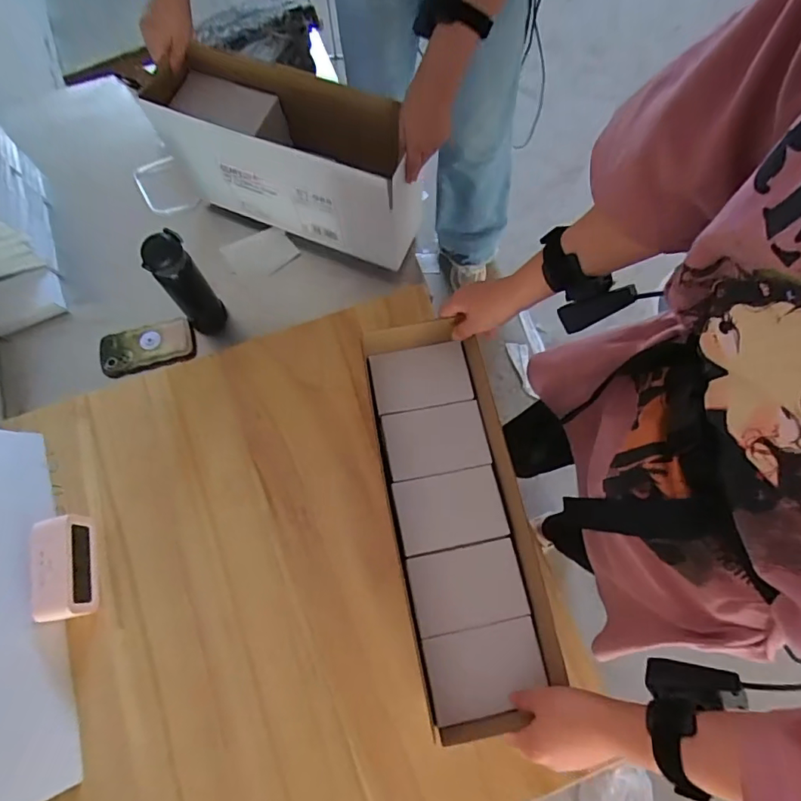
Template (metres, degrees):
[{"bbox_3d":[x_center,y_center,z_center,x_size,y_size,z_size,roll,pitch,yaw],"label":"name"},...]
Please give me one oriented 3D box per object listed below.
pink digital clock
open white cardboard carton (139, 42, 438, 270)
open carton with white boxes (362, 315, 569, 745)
[{"bbox_3d":[-0.481,0.238,0.736,0.055,0.063,0.140,-12,72,-3],"label":"pink digital clock"},{"bbox_3d":[-0.193,-0.426,0.919,0.460,0.244,0.156,18,73,7],"label":"open white cardboard carton"},{"bbox_3d":[0.067,0.127,0.616,0.160,0.115,0.456,-10,65,-2],"label":"open carton with white boxes"}]

